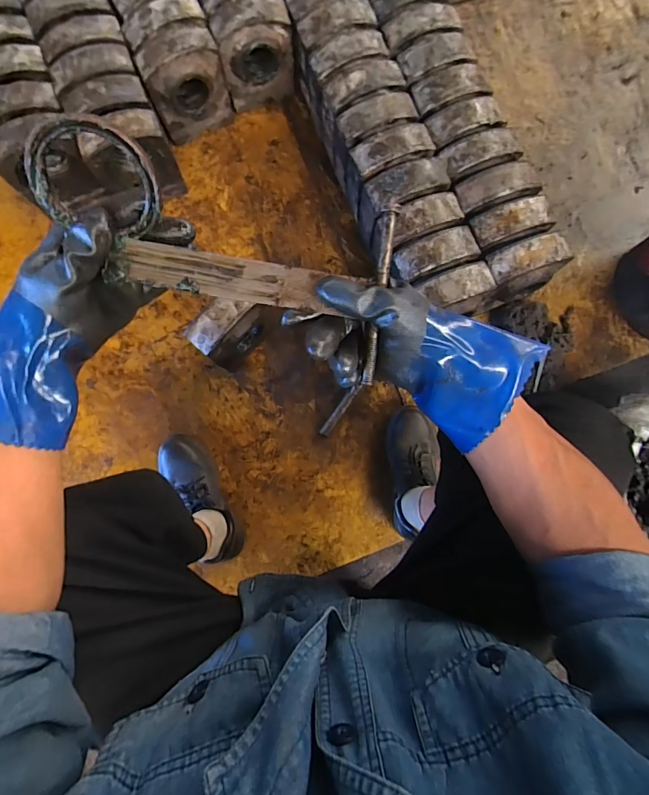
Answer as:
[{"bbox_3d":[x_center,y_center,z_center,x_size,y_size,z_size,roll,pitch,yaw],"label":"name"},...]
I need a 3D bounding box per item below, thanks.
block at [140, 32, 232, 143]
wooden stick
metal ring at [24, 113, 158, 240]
[{"bbox_3d":[-0.305,-0.694,0.899,0.167,0.192,0.074,-24,83,-4],"label":"block"},{"bbox_3d":[-0.074,-0.103,0.343,0.189,0.010,0.034,8,82,-4],"label":"wooden stick"},{"bbox_3d":[-0.175,-0.168,0.301,0.090,0.074,0.009,-1,41,-10],"label":"metal ring"}]

